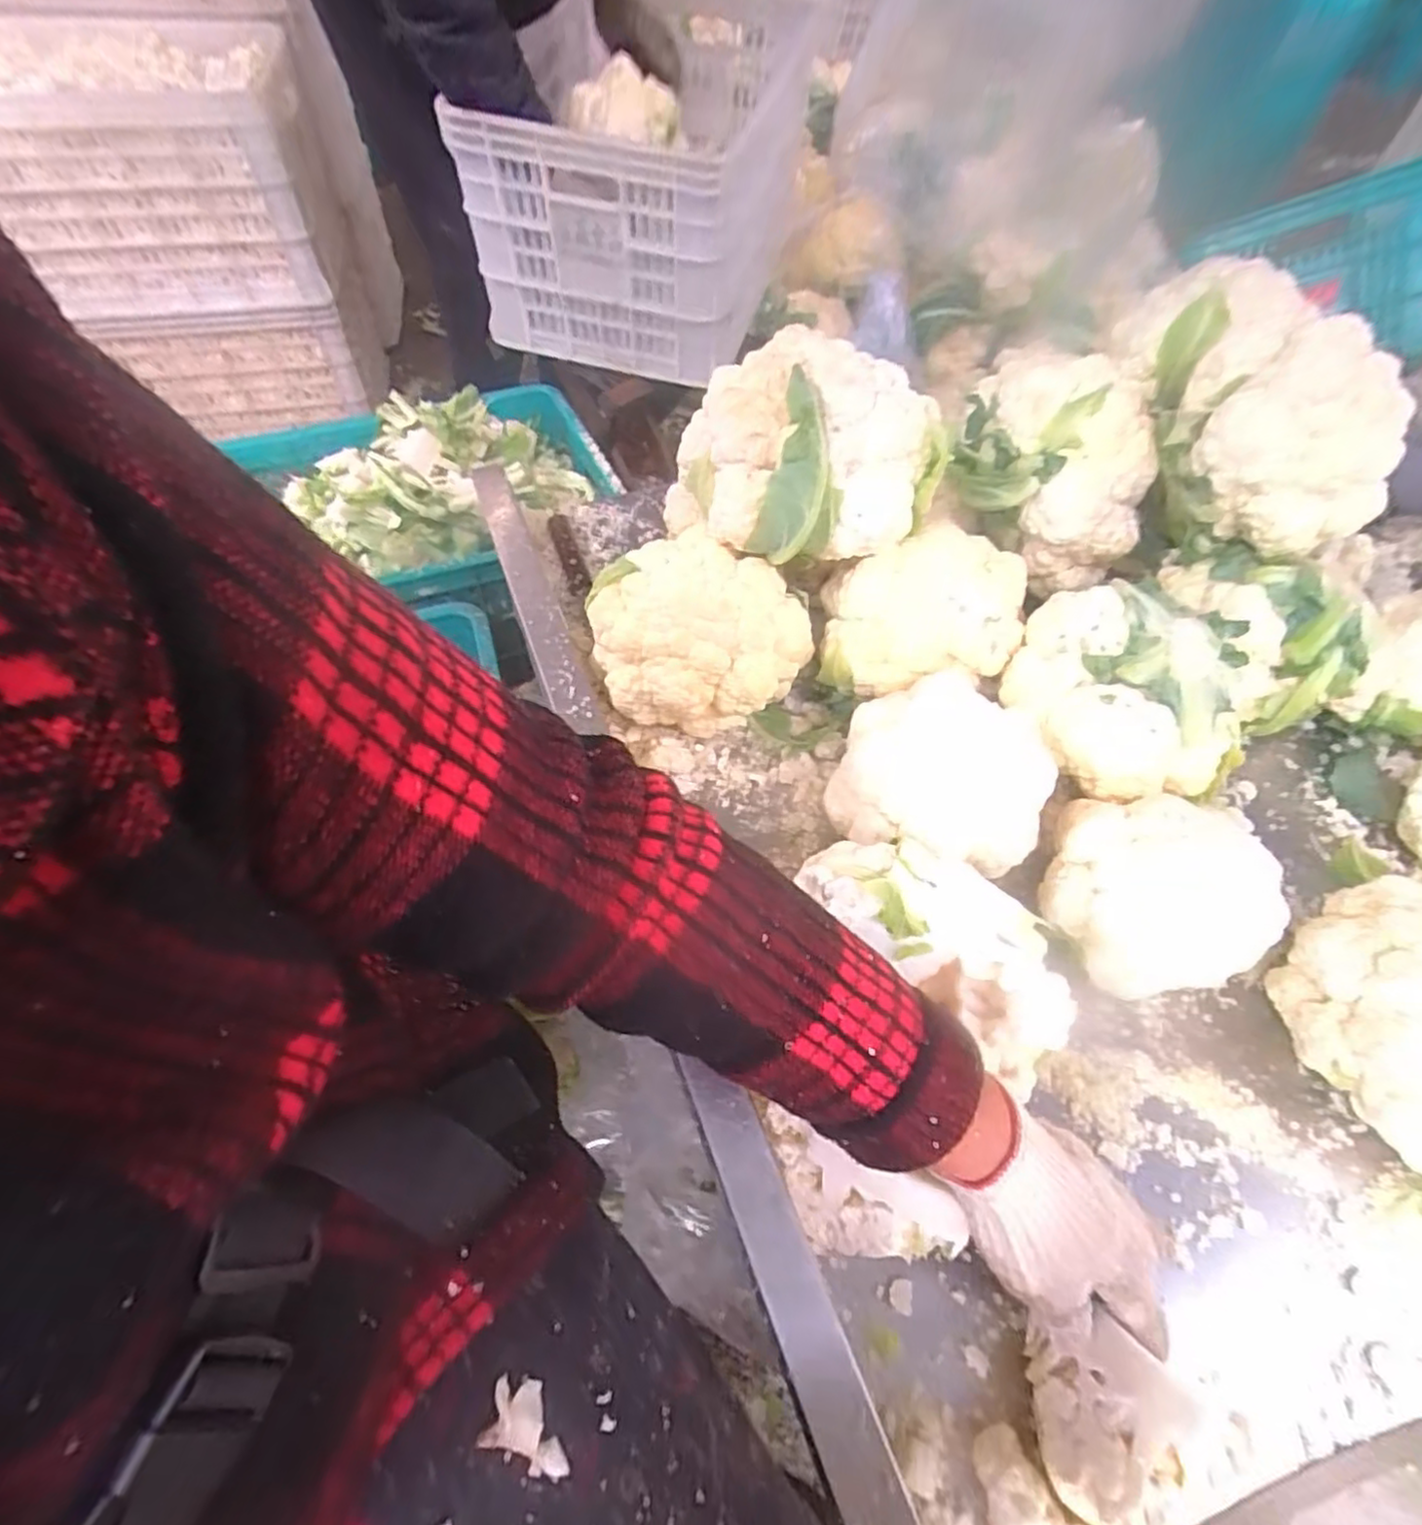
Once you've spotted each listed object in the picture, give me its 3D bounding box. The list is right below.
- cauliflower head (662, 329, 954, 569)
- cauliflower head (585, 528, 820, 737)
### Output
[{"bbox_3d":[0.071,-0.224,0.512,0.187,0.117,0.129,22,60,10],"label":"cauliflower head"},{"bbox_3d":[-0.009,-0.100,0.542,0.172,0.098,0.127,3,58,-2],"label":"cauliflower head"}]

